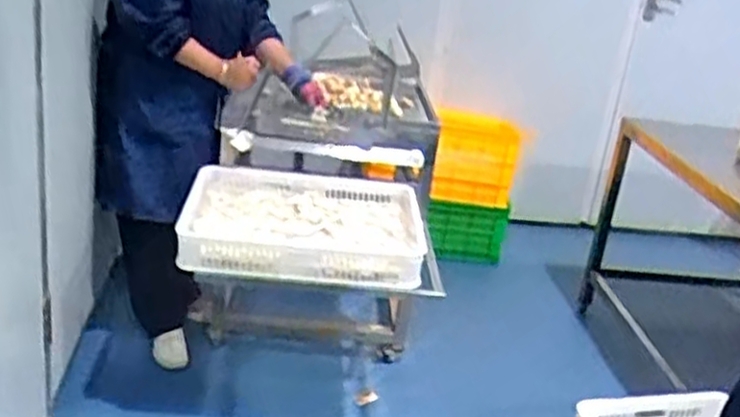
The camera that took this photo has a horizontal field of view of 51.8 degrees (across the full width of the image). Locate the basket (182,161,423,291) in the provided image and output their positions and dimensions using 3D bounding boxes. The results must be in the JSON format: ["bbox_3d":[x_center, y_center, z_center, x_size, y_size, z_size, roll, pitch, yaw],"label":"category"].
[{"bbox_3d":[-0.177,0.033,1.978,0.593,0.130,0.492,6,22,-3],"label":"basket"}]

